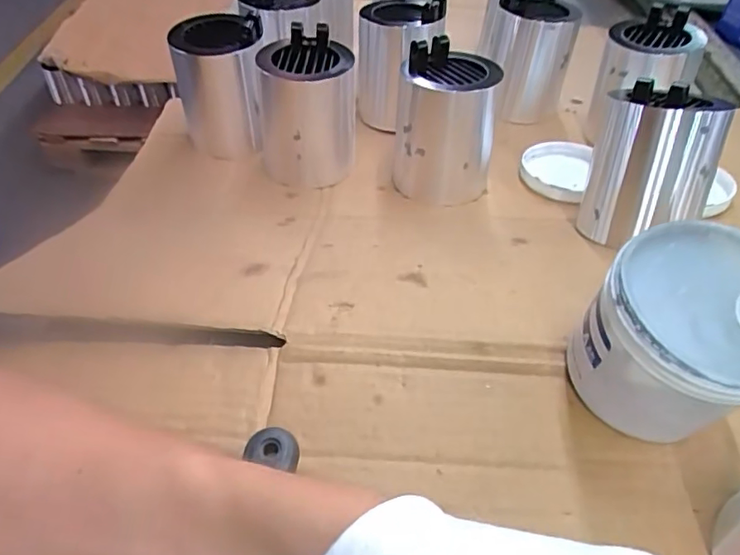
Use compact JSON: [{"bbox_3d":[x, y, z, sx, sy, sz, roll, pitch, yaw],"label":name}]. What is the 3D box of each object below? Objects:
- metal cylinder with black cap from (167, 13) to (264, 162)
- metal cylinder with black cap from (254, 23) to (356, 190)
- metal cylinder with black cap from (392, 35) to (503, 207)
[{"bbox_3d":[-0.144,-0.188,0.548,0.085,0.115,0.081,-4,47,-5],"label":"metal cylinder with black cap"},{"bbox_3d":[-0.060,-0.156,0.517,0.091,0.108,0.092,-5,47,-7],"label":"metal cylinder with black cap"},{"bbox_3d":[0.067,-0.135,0.502,0.083,0.116,0.084,7,47,4],"label":"metal cylinder with black cap"}]

